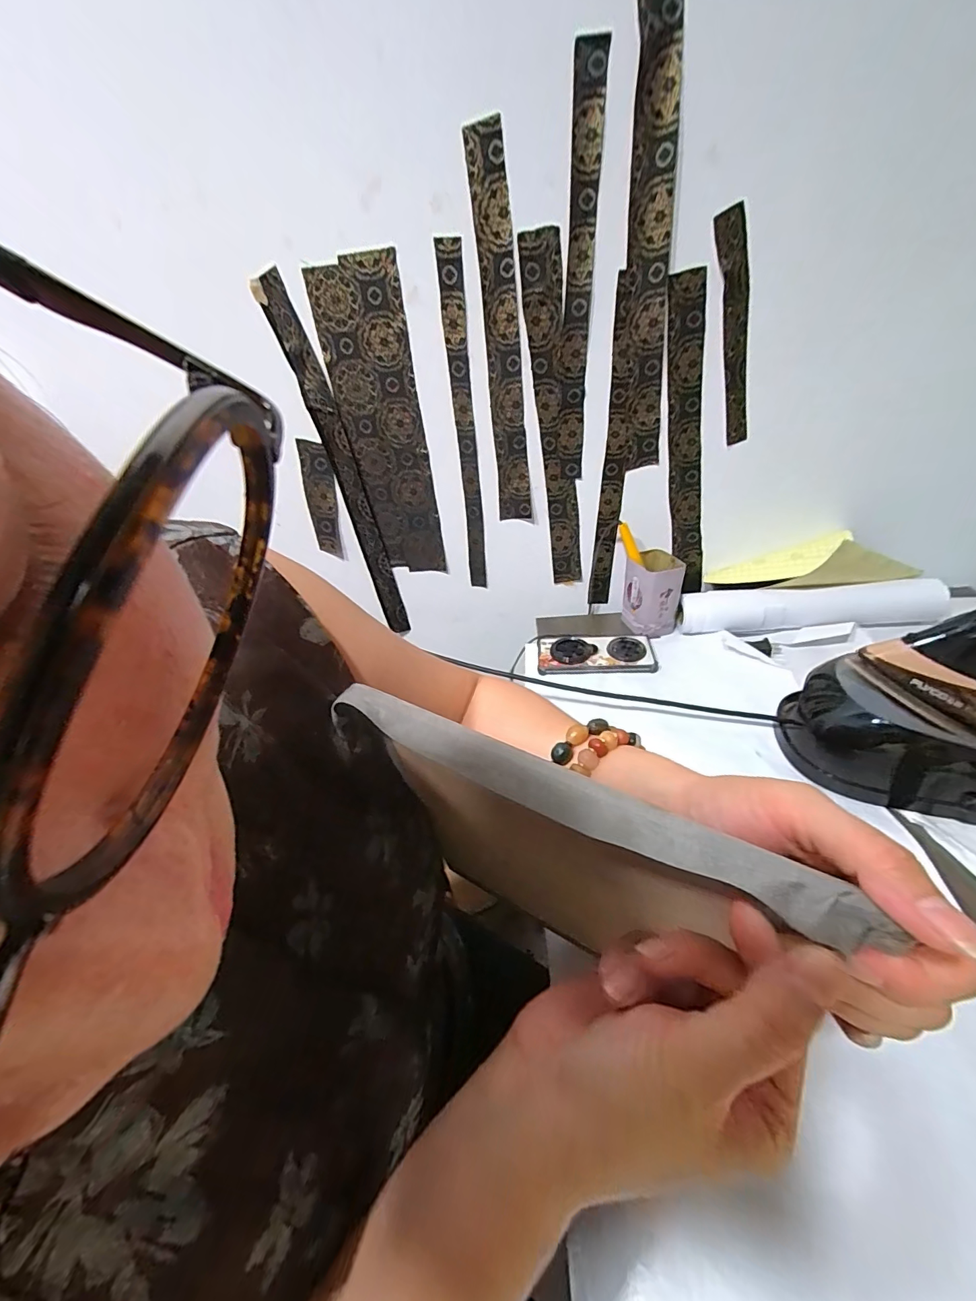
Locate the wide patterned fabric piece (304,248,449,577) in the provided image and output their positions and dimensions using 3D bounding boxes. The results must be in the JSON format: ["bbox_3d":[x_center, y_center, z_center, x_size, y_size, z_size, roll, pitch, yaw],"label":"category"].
[{"bbox_3d":[-0.147,-0.301,0.659,0.110,0.392,0.009,-3,38,2],"label":"wide patterned fabric piece"}]

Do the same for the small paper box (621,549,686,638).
[{"bbox_3d":[0.251,-0.087,0.712,0.082,0.109,0.085,5,39,12],"label":"small paper box"}]

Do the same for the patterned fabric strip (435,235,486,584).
[{"bbox_3d":[-0.031,-0.294,0.661,0.030,0.443,0.006,-1,36,7],"label":"patterned fabric strip"}]

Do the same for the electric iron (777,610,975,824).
[{"bbox_3d":[0.462,0.056,0.418,0.289,0.192,0.112,15,42,23],"label":"electric iron"}]

